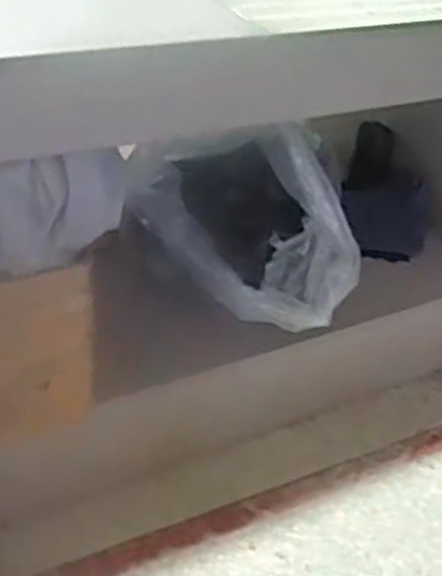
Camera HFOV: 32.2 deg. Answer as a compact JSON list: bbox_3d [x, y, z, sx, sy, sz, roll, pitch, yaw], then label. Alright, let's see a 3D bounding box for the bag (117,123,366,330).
[{"bbox_3d":[0.023,-0.101,1.157,0.377,0.234,0.190,15,38,10],"label":"bag"}]

